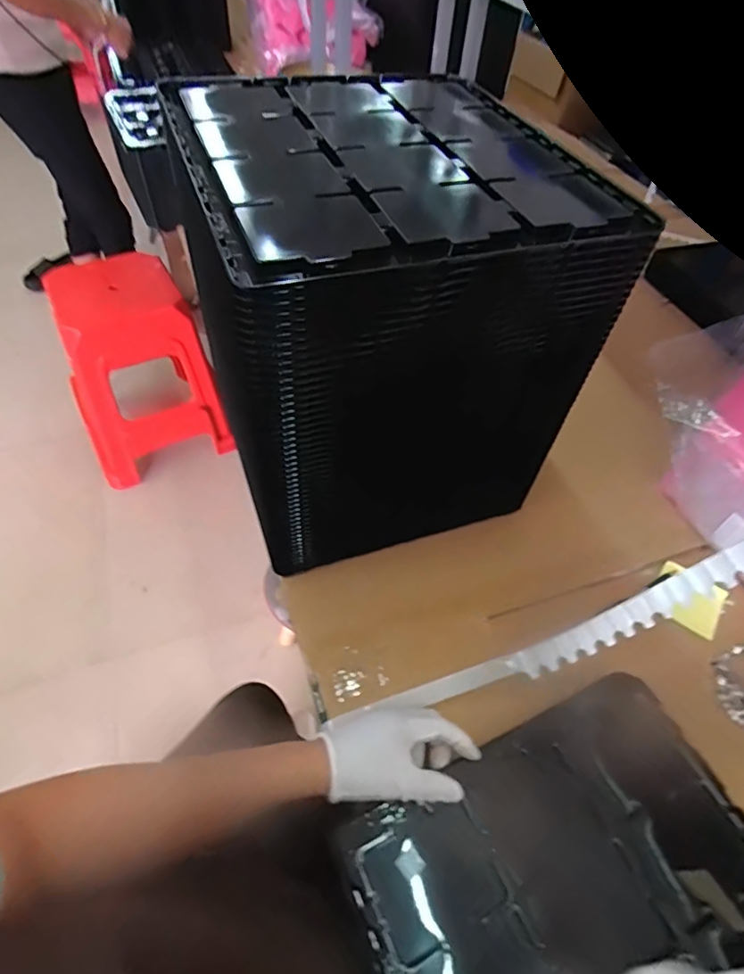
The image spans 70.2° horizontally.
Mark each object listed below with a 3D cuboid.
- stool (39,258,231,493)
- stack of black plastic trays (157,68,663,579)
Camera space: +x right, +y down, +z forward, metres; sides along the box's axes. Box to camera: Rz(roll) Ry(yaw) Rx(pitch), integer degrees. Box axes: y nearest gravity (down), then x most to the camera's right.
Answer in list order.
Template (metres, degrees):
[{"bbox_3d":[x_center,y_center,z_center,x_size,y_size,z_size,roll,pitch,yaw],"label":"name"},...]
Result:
[{"bbox_3d":[-0.701,-0.350,1.566,0.371,0.548,0.371,-25,58,-21],"label":"stool"},{"bbox_3d":[0.001,-0.185,0.612,0.336,0.374,0.358,-13,55,-14],"label":"stack of black plastic trays"}]

